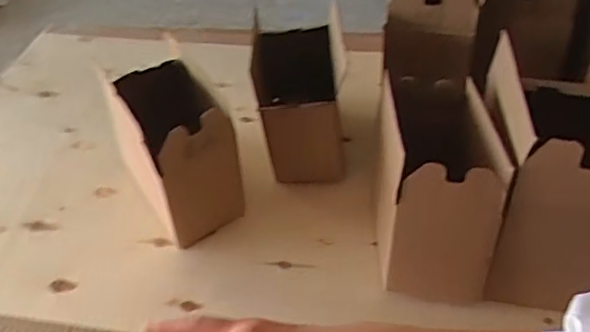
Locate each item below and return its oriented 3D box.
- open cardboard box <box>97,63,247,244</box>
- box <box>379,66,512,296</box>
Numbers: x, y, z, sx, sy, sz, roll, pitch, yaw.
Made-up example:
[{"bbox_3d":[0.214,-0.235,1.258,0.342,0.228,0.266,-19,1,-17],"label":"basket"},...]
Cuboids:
[{"bbox_3d":[-0.152,-0.020,0.767,0.121,0.189,0.181,-18,43,-20],"label":"open cardboard box"},{"bbox_3d":[0.160,0.017,0.692,0.113,0.177,0.195,1,41,3],"label":"box"}]

